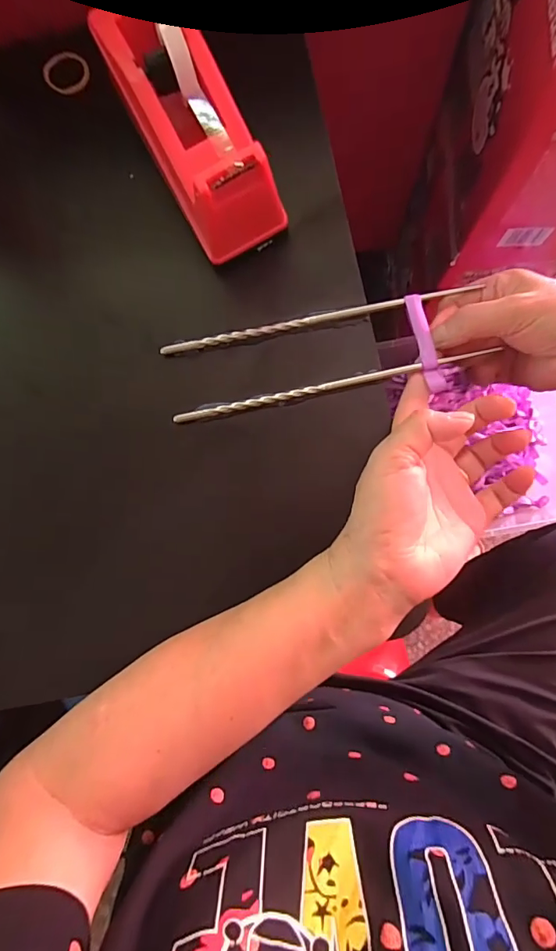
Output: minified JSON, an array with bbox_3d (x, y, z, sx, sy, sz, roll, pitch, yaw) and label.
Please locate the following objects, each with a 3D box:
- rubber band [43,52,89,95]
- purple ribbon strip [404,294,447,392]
[{"bbox_3d":[-0.165,-0.312,0.355,0.034,0.007,0.034,0,88,-4],"label":"rubber band"},{"bbox_3d":[0.098,-0.088,0.303,0.011,0.004,0.068,-13,85,-1],"label":"purple ribbon strip"}]

